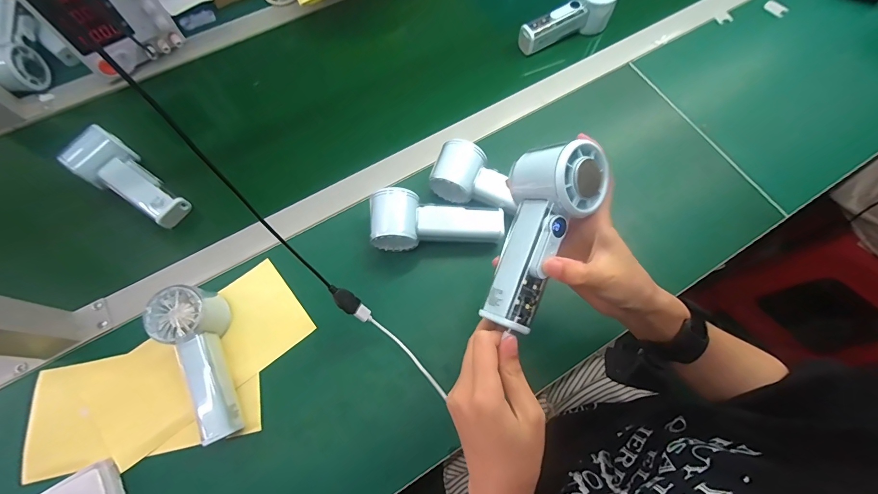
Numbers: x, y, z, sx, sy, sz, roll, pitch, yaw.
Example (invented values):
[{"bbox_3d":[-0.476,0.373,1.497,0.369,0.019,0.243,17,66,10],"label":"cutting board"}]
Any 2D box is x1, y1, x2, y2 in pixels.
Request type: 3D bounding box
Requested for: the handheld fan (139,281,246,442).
[{"bbox_3d":[-0.234,0.113,0.376,0.053,0.062,0.151,-24,84,-10],"label":"handheld fan"}]

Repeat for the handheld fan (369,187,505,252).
[{"bbox_3d":[-0.002,-0.024,0.423,0.150,0.047,0.061,5,68,1],"label":"handheld fan"}]

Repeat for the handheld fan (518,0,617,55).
[{"bbox_3d":[0.193,-0.334,0.554,0.144,0.067,0.054,-33,72,-13],"label":"handheld fan"}]

